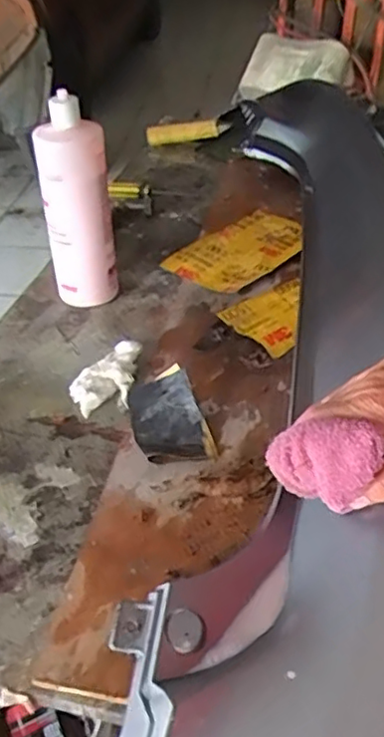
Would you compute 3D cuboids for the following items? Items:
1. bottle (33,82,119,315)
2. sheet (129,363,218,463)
[{"bbox_3d":[-0.138,-0.193,0.778,0.080,0.243,0.073,-5,40,-2],"label":"bottle"},{"bbox_3d":[-0.026,0.047,0.641,0.070,0.026,0.119,-16,42,-14],"label":"sheet"}]

